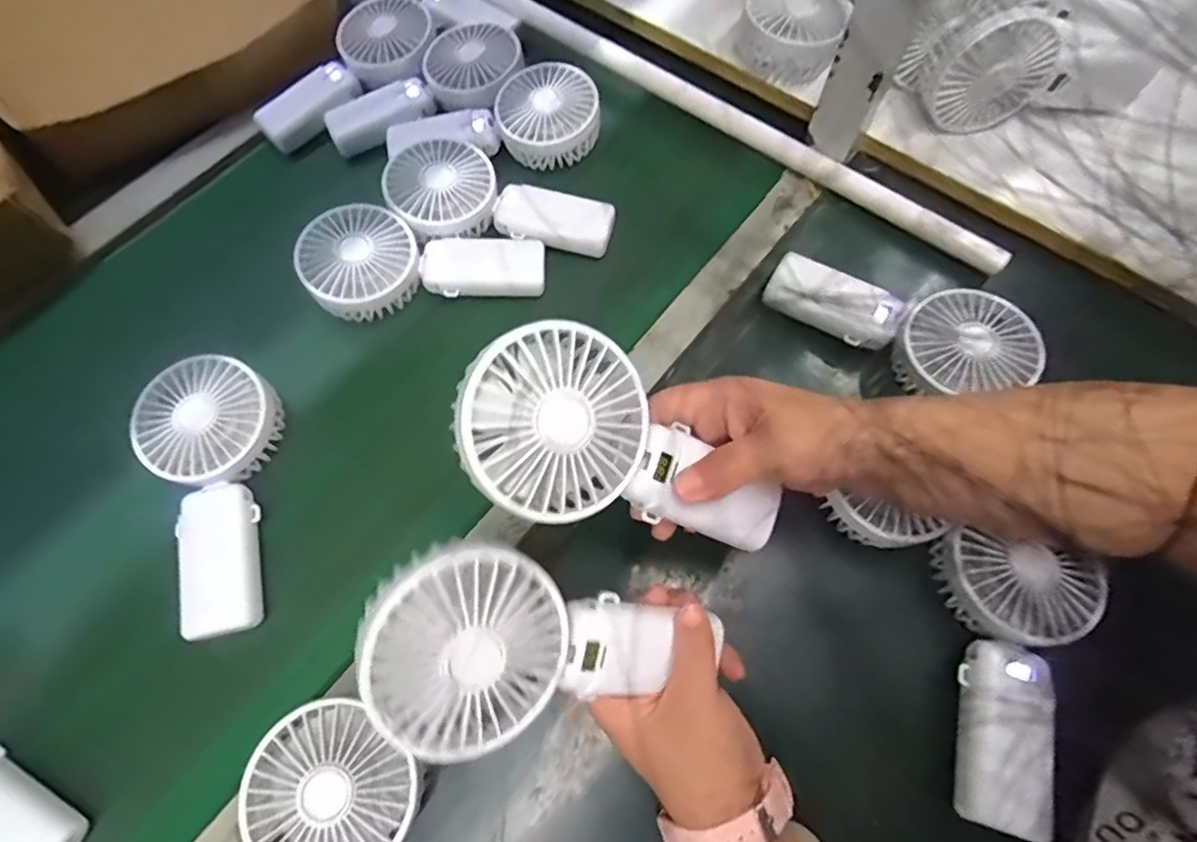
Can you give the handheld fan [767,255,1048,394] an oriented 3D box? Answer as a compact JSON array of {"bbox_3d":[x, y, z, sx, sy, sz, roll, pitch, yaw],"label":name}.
[{"bbox_3d":[0.210,-0.066,0.435,0.175,0.051,0.075,20,66,5],"label":"handheld fan"}]

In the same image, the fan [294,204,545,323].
[{"bbox_3d":[-0.137,-0.129,0.479,0.178,0.038,0.084,-10,66,-8],"label":"fan"}]

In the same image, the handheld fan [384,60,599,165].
[{"bbox_3d":[-0.088,-0.261,0.524,0.180,0.045,0.092,1,65,-3],"label":"handheld fan"}]

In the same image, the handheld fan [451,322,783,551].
[{"bbox_3d":[0.014,0.022,0.298,0.178,0.047,0.079,27,63,-24],"label":"handheld fan"}]

